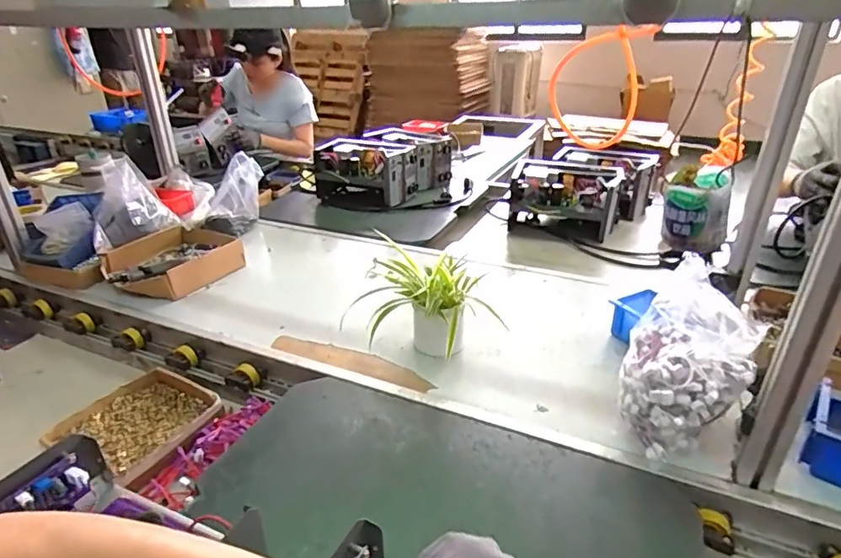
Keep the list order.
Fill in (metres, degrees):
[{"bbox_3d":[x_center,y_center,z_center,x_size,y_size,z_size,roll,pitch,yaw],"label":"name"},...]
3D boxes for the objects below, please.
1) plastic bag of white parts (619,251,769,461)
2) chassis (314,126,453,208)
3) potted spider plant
[{"bbox_3d":[0.363,0.119,0.698,0.153,0.199,0.188,18,33,32],"label":"plastic bag of white parts"},{"bbox_3d":[-0.107,-0.381,1.746,0.340,0.187,0.423,14,31,27],"label":"chassis"},{"bbox_3d":[-0.007,0.048,0.909,0.189,0.141,0.203,-26,37,-37],"label":"potted spider plant"}]

